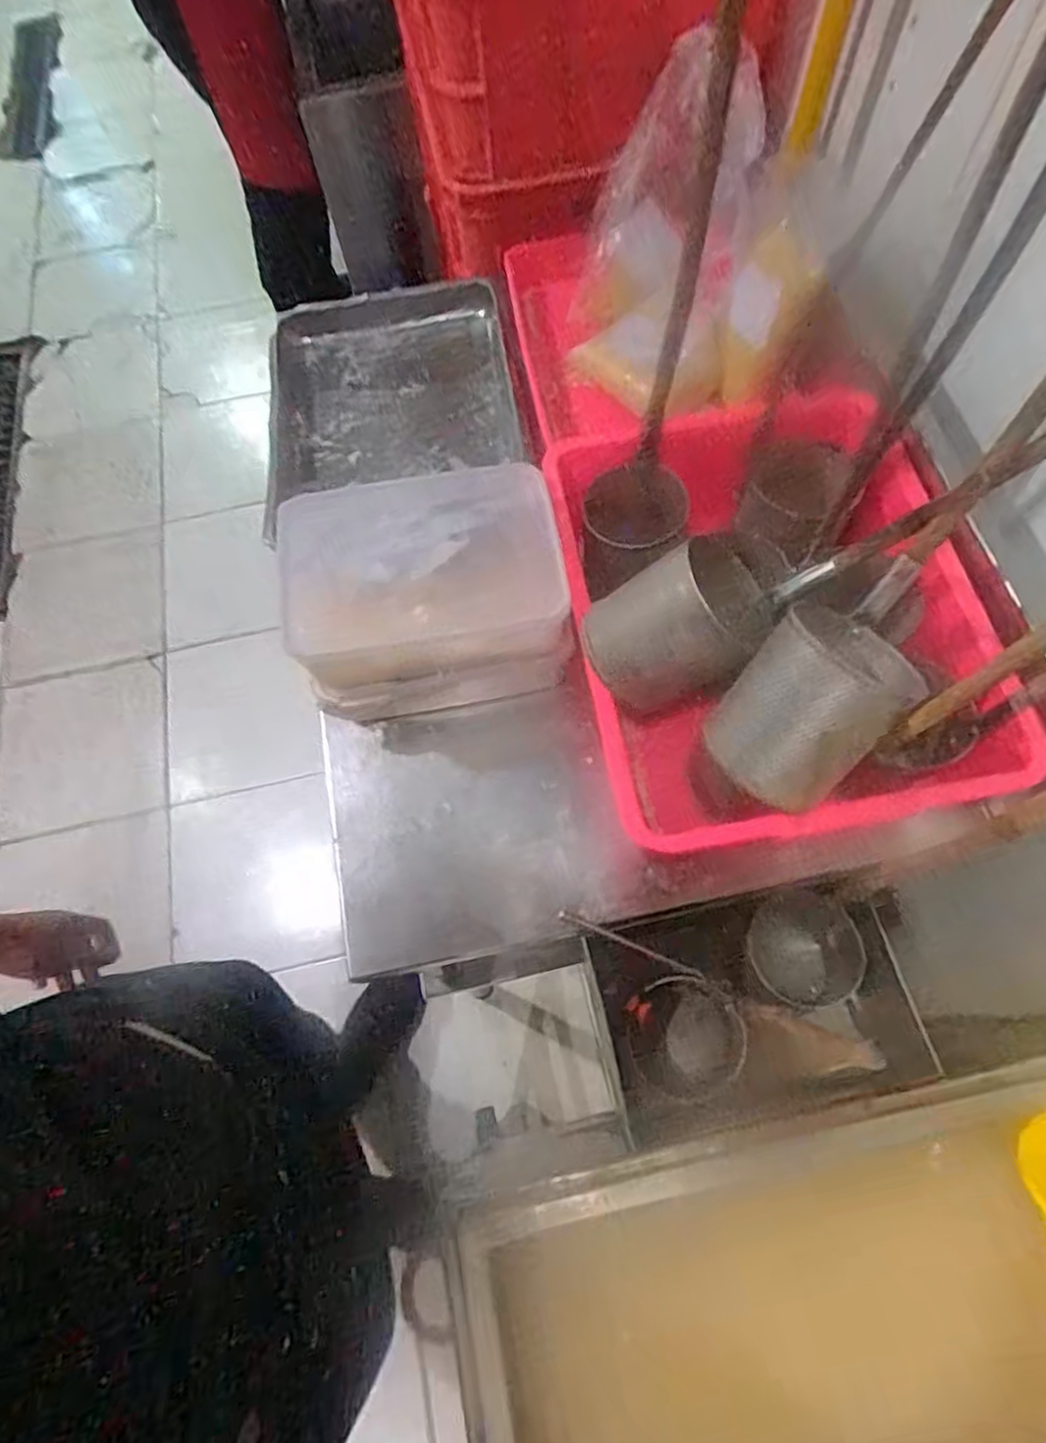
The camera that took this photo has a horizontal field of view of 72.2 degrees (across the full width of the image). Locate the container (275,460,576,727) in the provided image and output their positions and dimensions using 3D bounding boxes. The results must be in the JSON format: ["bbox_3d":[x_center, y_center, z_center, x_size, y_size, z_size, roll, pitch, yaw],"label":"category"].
[{"bbox_3d":[-0.085,-0.113,0.670,0.228,0.149,0.167,-13,67,-2],"label":"container"}]

